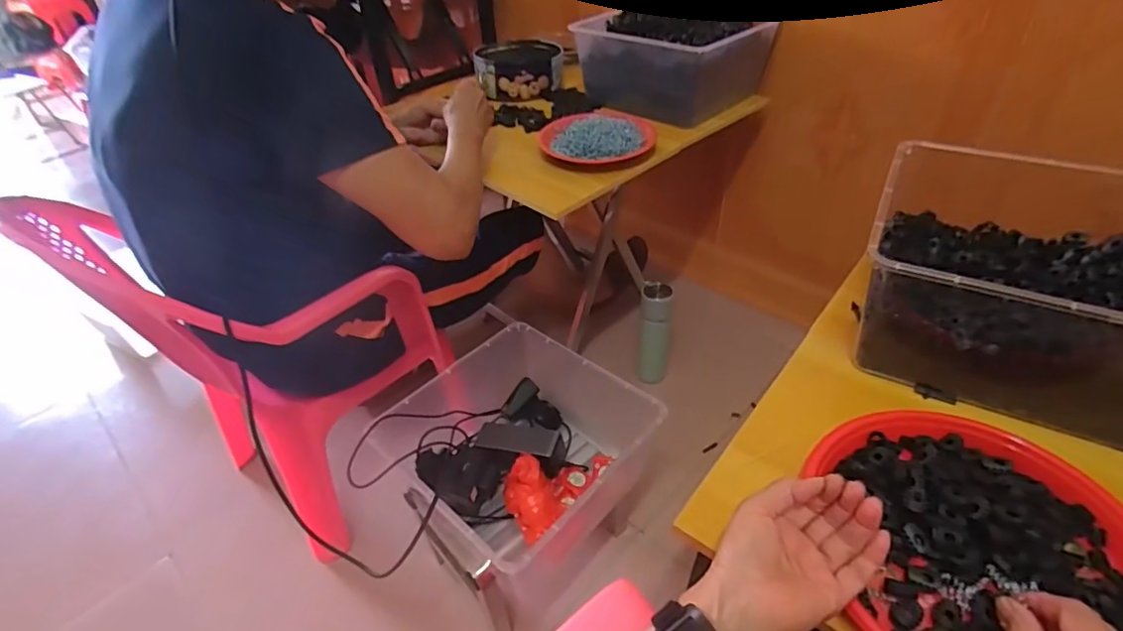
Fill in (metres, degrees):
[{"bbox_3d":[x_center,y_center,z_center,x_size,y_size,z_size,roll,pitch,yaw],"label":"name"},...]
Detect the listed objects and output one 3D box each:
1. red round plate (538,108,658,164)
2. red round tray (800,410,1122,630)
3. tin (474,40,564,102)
[{"bbox_3d":[0.061,-0.304,0.948,0.193,0.039,0.157,0,40,5],"label":"red round plate"},{"bbox_3d":[0.314,0.164,0.431,0.225,0.030,0.217,-3,40,2],"label":"red round tray"},{"bbox_3d":[-0.090,-0.527,1.191,0.185,0.087,0.156,-4,40,1],"label":"tin"}]

